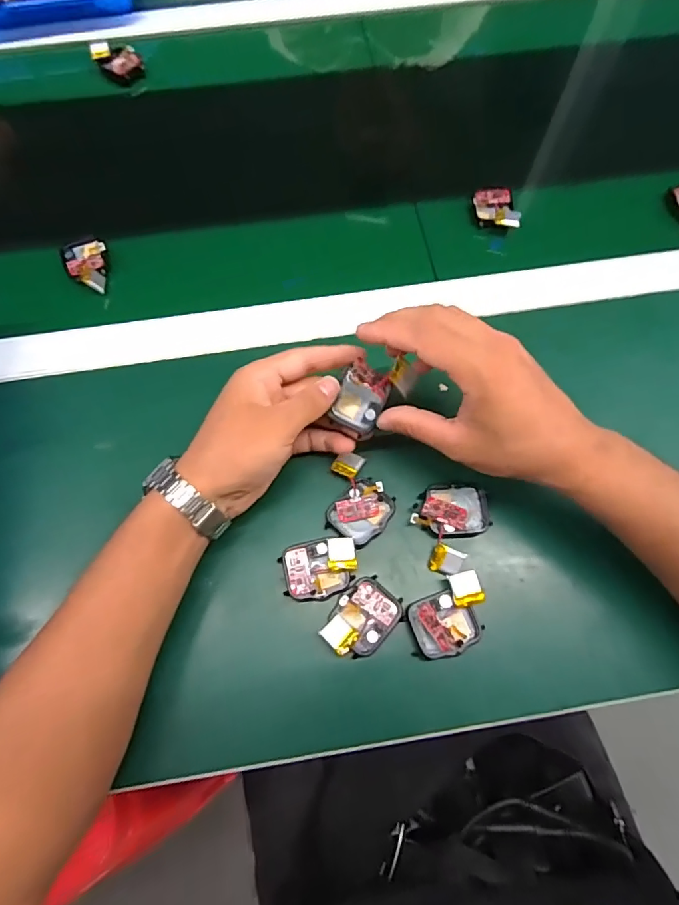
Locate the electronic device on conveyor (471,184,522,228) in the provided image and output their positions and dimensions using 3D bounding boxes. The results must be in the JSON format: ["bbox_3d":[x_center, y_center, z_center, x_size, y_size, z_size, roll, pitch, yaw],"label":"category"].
[{"bbox_3d":[0.147,-0.228,0.441,0.037,0.015,0.057,-8,71,-2],"label":"electronic device on conveyor"}]

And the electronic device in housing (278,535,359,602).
[{"bbox_3d":[-0.013,0.079,0.322,0.051,0.017,0.039,-11,71,-4],"label":"electronic device in housing"}]

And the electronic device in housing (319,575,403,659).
[{"bbox_3d":[0.016,0.110,0.311,0.036,0.018,0.050,39,75,13],"label":"electronic device in housing"}]

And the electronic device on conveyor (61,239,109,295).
[{"bbox_3d":[-0.225,-0.170,0.422,0.036,0.015,0.066,-24,72,-8],"label":"electronic device on conveyor"}]

